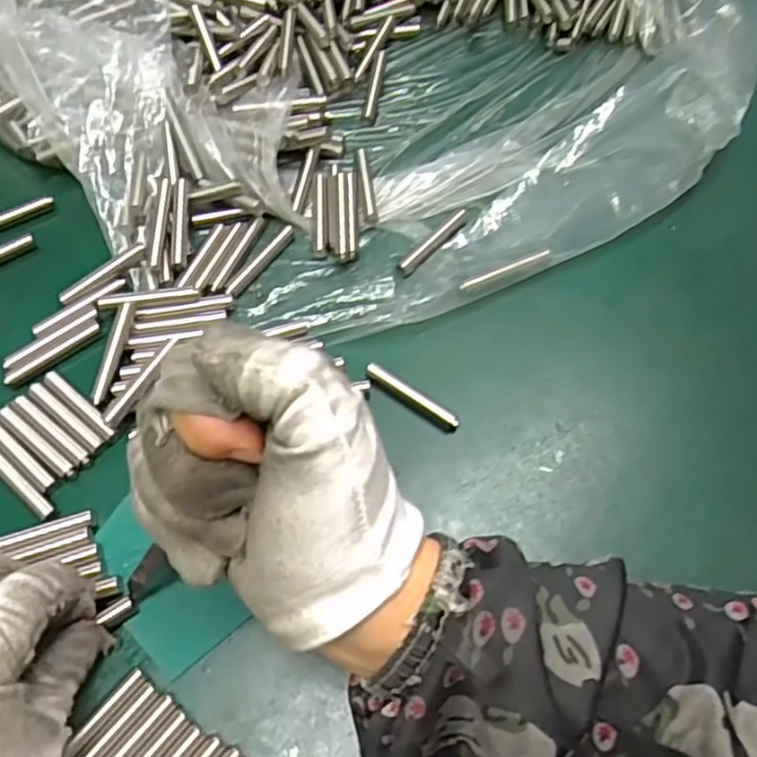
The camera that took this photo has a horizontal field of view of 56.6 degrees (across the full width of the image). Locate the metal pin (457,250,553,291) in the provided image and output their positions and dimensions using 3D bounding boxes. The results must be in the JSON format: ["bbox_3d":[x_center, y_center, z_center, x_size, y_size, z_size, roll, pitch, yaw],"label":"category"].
[{"bbox_3d":[0.062,-0.053,0.340,0.048,0.004,0.004,-21,66,-9],"label":"metal pin"}]

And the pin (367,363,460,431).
[{"bbox_3d":[0.015,0.009,0.316,0.048,0.010,0.007,33,69,16],"label":"pin"}]

